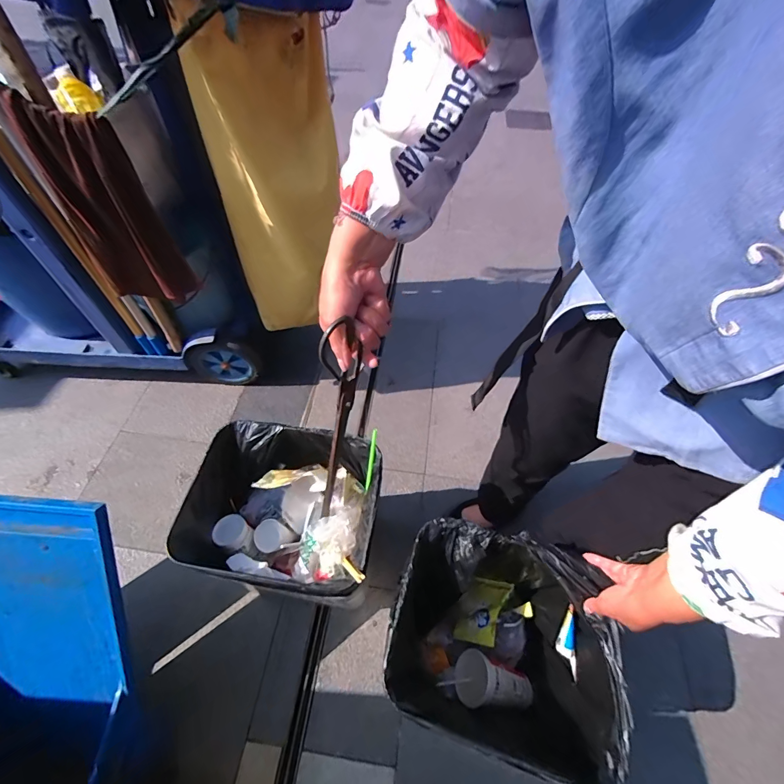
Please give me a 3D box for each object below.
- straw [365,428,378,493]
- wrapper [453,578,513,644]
[{"bbox_3d":[-0.036,0.118,0.656,0.010,0.114,0.014,10,12,4],"label":"straw"},{"bbox_3d":[0.180,0.434,0.752,0.097,0.013,0.117,-10,33,42],"label":"wrapper"}]

